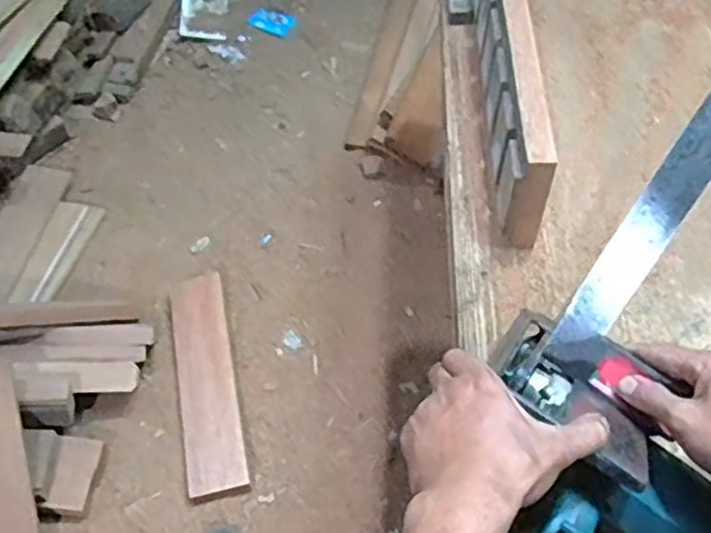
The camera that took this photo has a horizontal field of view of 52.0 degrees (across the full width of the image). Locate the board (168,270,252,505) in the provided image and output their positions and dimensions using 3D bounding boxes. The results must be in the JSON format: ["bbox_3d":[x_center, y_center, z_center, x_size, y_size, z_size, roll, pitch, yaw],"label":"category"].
[{"bbox_3d":[-0.285,0.208,1.382,0.106,0.021,0.467,-13,56,-4],"label":"board"}]

